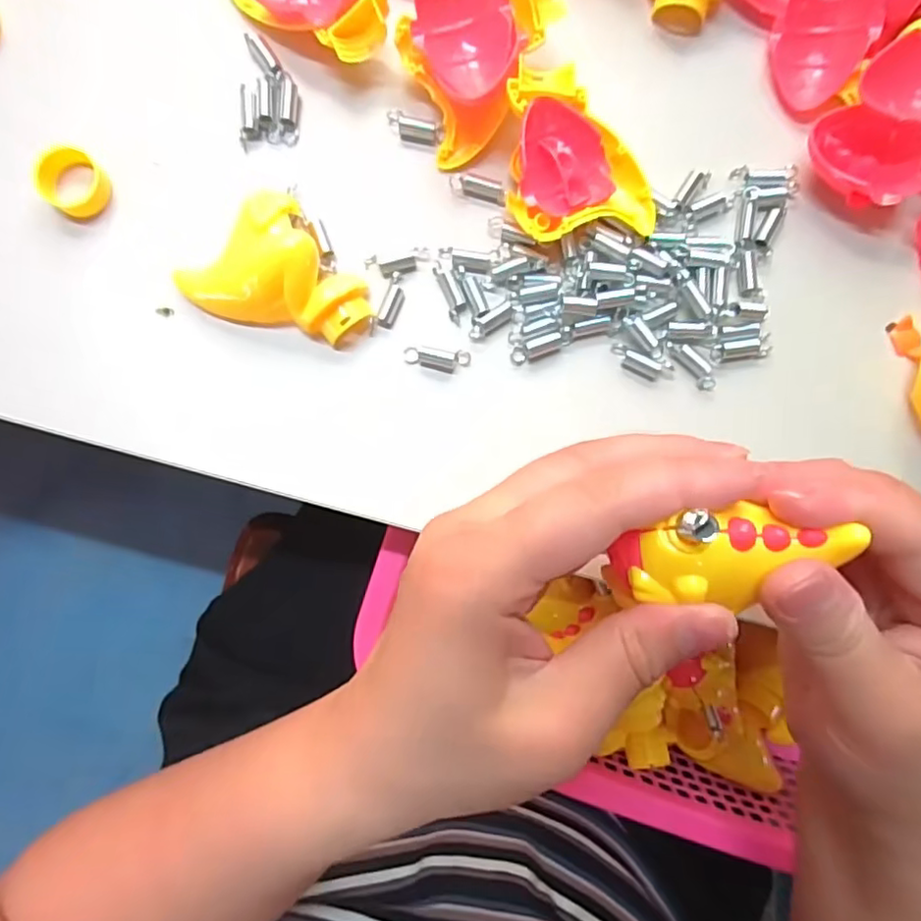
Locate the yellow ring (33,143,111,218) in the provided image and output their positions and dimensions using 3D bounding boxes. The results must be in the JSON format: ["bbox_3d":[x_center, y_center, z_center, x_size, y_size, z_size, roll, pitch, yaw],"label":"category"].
[{"bbox_3d":[-0.159,-0.114,0.248,0.023,0.015,0.024,0,88,-2],"label":"yellow ring"}]

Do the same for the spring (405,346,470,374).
[{"bbox_3d":[-0.010,-0.043,0.254,0.028,0.009,0.010,5,88,-2],"label":"spring"}]

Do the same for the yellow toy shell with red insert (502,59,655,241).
[{"bbox_3d":[0.047,-0.124,0.242,0.058,0.017,0.065,-10,88,-2],"label":"yellow toy shell with red insert"}]

